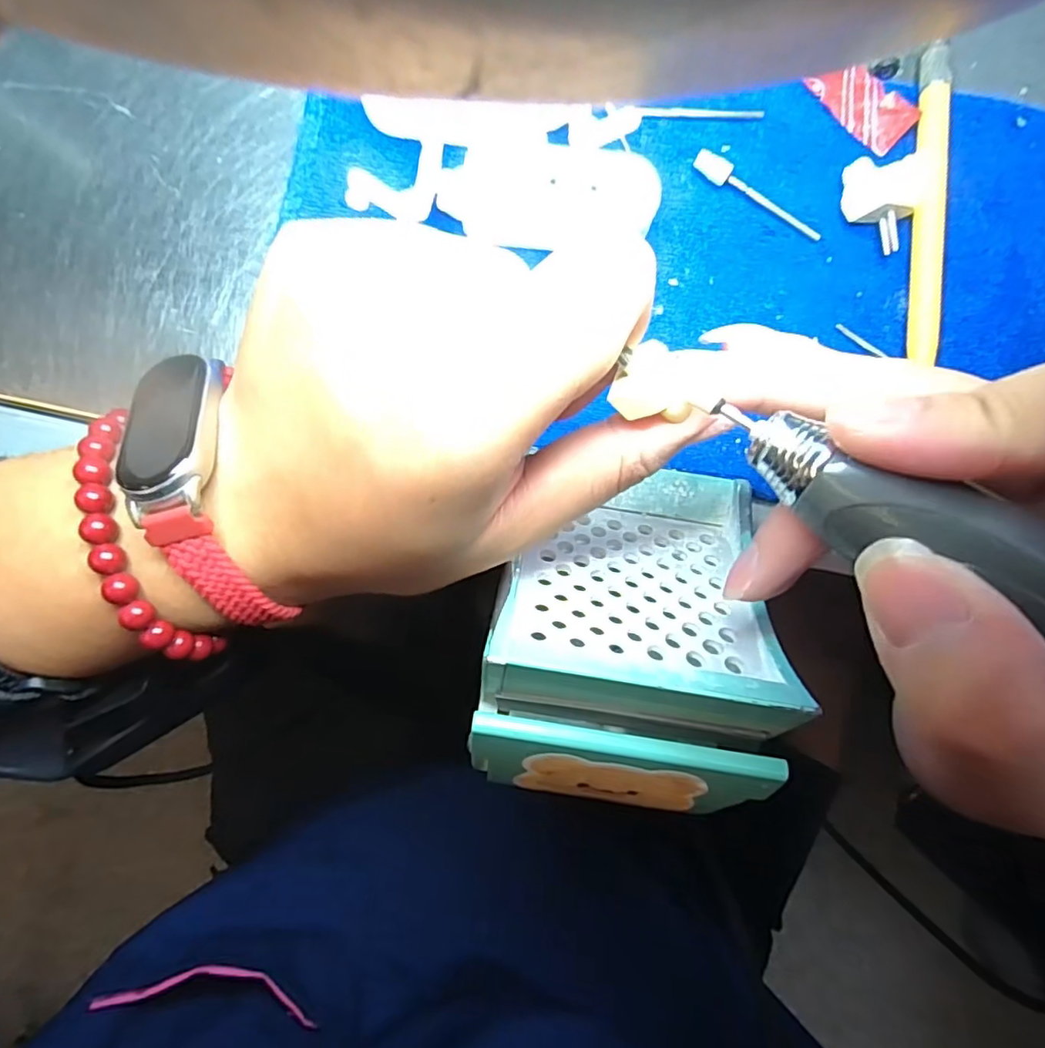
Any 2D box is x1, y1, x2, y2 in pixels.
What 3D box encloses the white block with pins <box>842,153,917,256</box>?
[{"bbox_3d":[0.118,-0.105,0.193,0.024,0.009,0.031,-5,90,1],"label":"white block with pins"}]

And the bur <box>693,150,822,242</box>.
[{"bbox_3d":[0.079,-0.109,0.196,0.049,0.006,0.006,32,91,1],"label":"bur"}]

